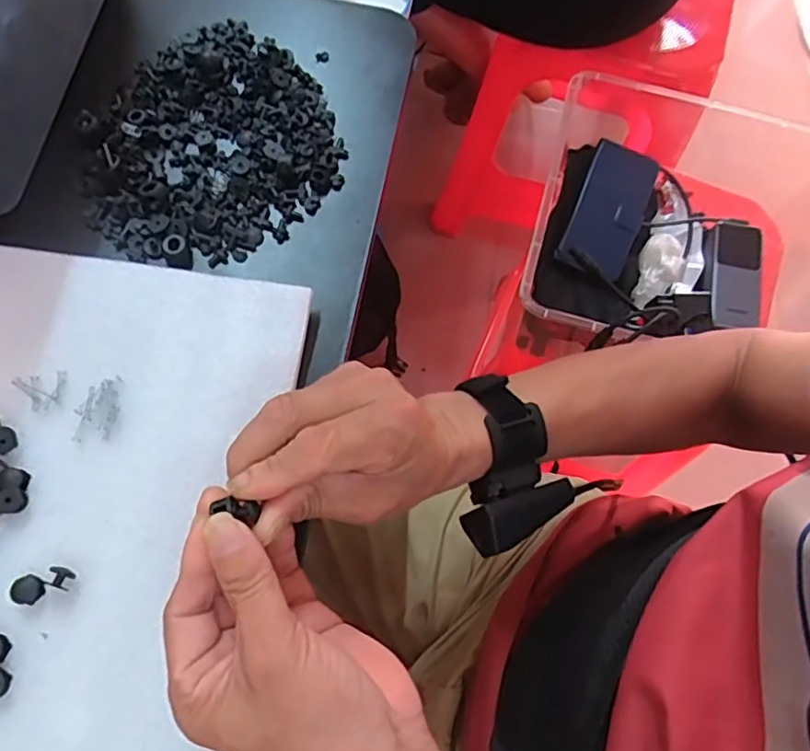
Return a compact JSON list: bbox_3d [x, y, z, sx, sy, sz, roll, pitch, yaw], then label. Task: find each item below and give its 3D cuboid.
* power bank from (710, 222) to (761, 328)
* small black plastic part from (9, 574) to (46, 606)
[{"bbox_3d":[0.373,-0.114,0.683,0.051,0.022,0.132,14,70,1],"label":"power bank"},{"bbox_3d":[-0.188,0.107,0.302,0.013,0.006,0.014,1,70,-4],"label":"small black plastic part"}]

